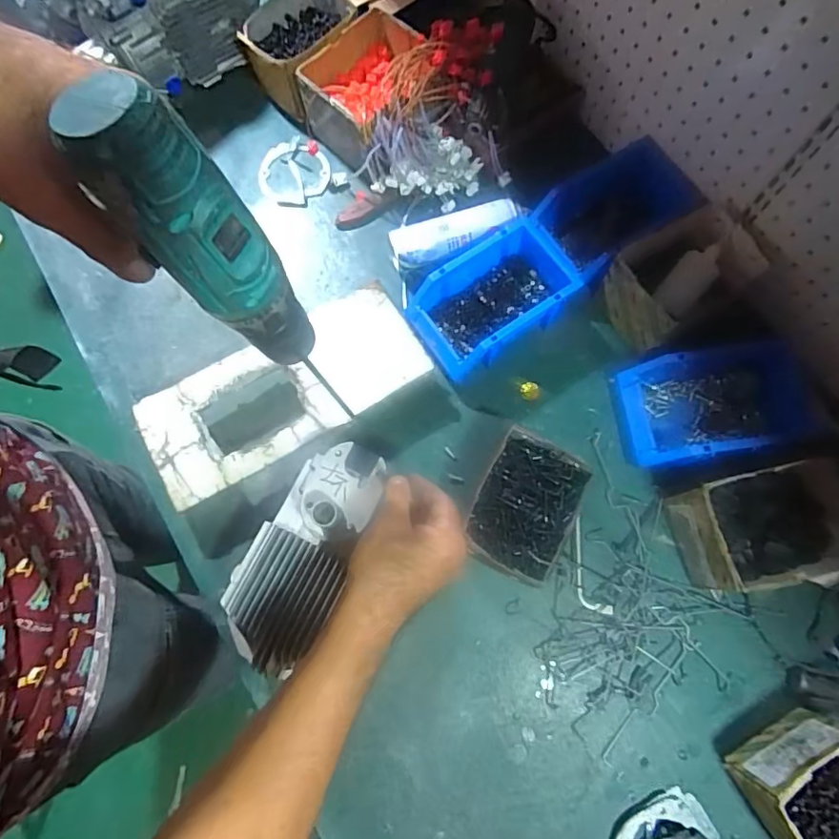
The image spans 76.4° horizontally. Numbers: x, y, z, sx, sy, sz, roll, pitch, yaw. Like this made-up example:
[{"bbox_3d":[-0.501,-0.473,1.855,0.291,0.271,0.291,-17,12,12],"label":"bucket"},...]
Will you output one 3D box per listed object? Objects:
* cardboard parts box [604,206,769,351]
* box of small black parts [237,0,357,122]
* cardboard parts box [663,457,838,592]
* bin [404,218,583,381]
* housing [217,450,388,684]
[{"bbox_3d":[0.298,-0.167,0.625,0.149,0.078,0.106,-29,76,-6],"label":"cardboard parts box"},{"bbox_3d":[-0.172,-0.528,0.762,0.138,0.088,0.147,38,79,11],"label":"box of small black parts"},{"bbox_3d":[0.362,0.117,0.564,0.173,0.089,0.115,-14,74,-2],"label":"cardboard parts box"},{"bbox_3d":[0.087,-0.146,0.659,0.197,0.077,0.126,-34,76,-8],"label":"bin"},{"bbox_3d":[-0.111,0.128,0.510,0.096,0.058,0.224,27,88,10],"label":"housing"}]

